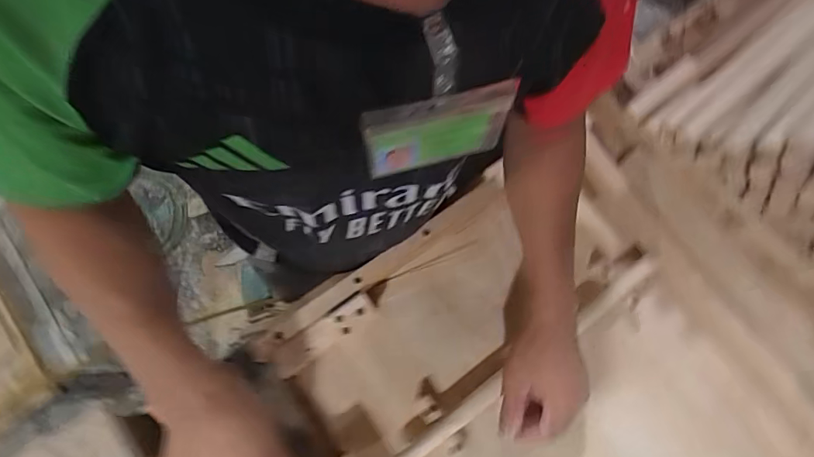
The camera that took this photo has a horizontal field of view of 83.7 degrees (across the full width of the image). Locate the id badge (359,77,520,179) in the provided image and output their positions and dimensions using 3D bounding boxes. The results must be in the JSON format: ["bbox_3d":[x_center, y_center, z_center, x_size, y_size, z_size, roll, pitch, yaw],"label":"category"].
[{"bbox_3d":[0.021,-0.067,0.316,0.102,0.079,0.010,-15,74,-4],"label":"id badge"}]

